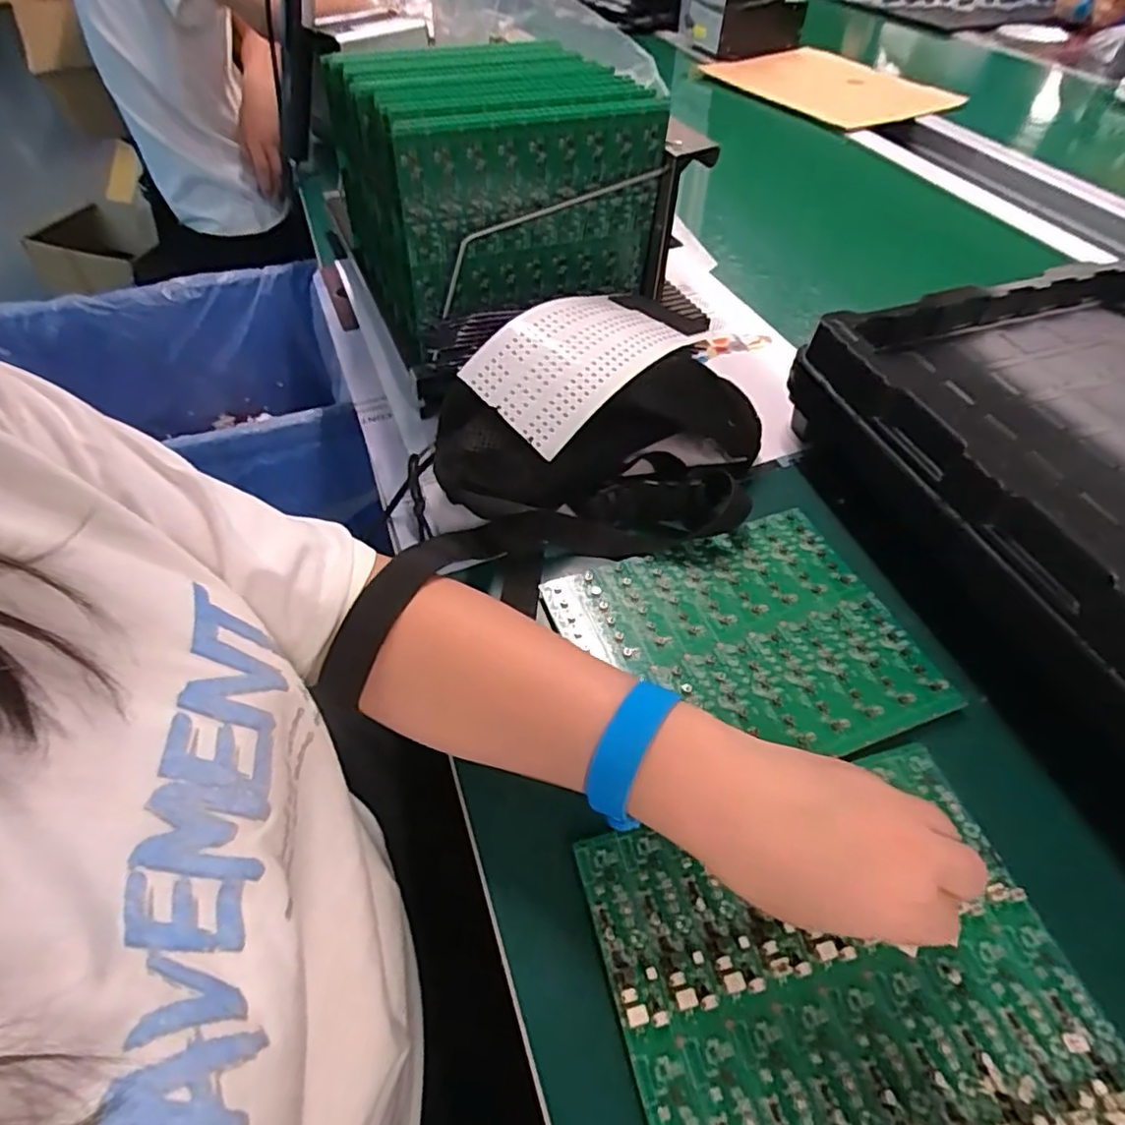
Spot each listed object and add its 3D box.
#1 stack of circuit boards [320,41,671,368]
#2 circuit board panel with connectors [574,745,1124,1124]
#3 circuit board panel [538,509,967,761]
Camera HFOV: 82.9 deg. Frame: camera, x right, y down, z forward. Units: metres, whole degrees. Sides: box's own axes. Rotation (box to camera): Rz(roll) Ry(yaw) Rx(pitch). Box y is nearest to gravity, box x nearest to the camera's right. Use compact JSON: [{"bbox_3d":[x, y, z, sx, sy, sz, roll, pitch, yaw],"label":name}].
[{"bbox_3d":[-0.061,-0.309,0.532,0.203,0.160,0.201,-20,53,-16],"label":"stack of circuit boards"},{"bbox_3d":[0.123,0.185,0.277,0.193,0.006,0.168,-12,51,-10],"label":"circuit board panel with connectors"},{"bbox_3d":[0.109,0.048,0.391,0.189,0.006,0.168,-17,52,-14],"label":"circuit board panel"}]

